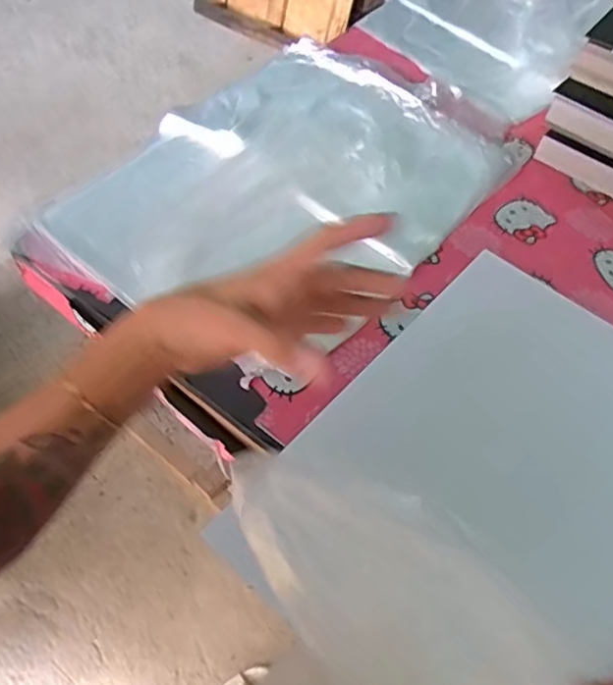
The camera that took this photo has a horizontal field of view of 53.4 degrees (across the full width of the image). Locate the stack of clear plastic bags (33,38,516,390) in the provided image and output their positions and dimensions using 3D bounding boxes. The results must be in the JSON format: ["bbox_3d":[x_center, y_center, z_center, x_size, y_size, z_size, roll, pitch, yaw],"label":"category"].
[{"bbox_3d":[-0.011,-0.245,0.840,0.436,0.060,0.589,33,59,18],"label":"stack of clear plastic bags"}]

